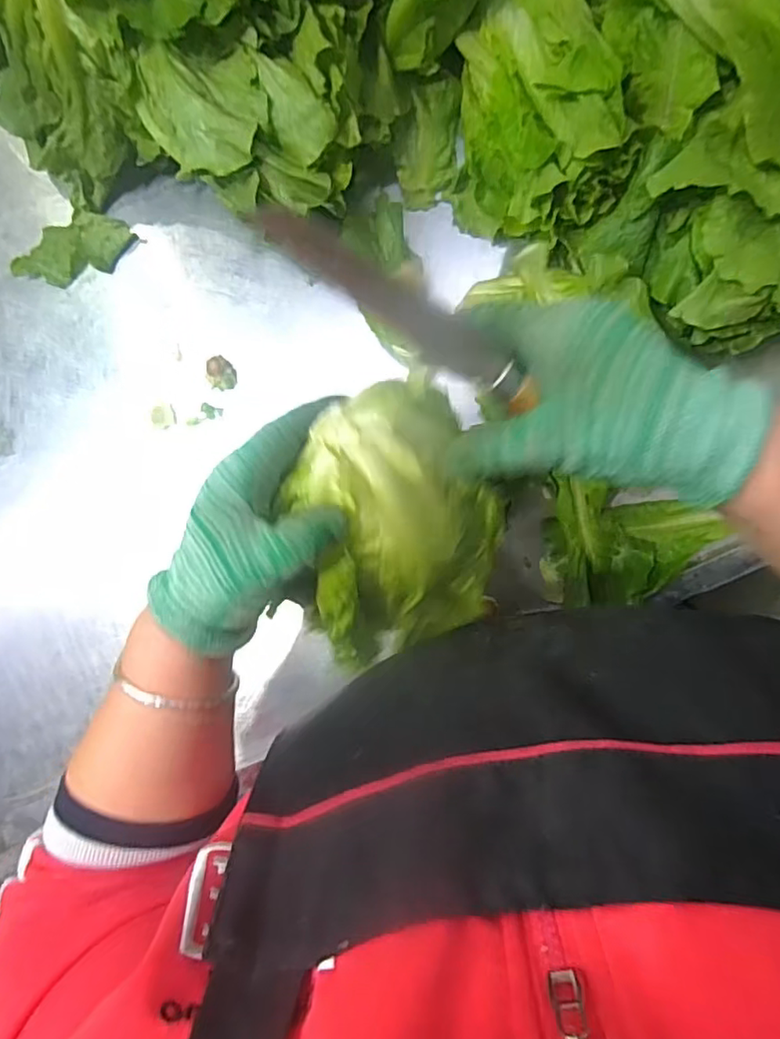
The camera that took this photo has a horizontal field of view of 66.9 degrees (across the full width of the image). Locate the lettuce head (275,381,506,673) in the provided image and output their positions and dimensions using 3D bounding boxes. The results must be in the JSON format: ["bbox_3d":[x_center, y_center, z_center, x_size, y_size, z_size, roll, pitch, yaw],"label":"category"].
[{"bbox_3d":[0.009,0.005,0.310,0.096,0.093,0.133,-18,88,9],"label":"lettuce head"}]

